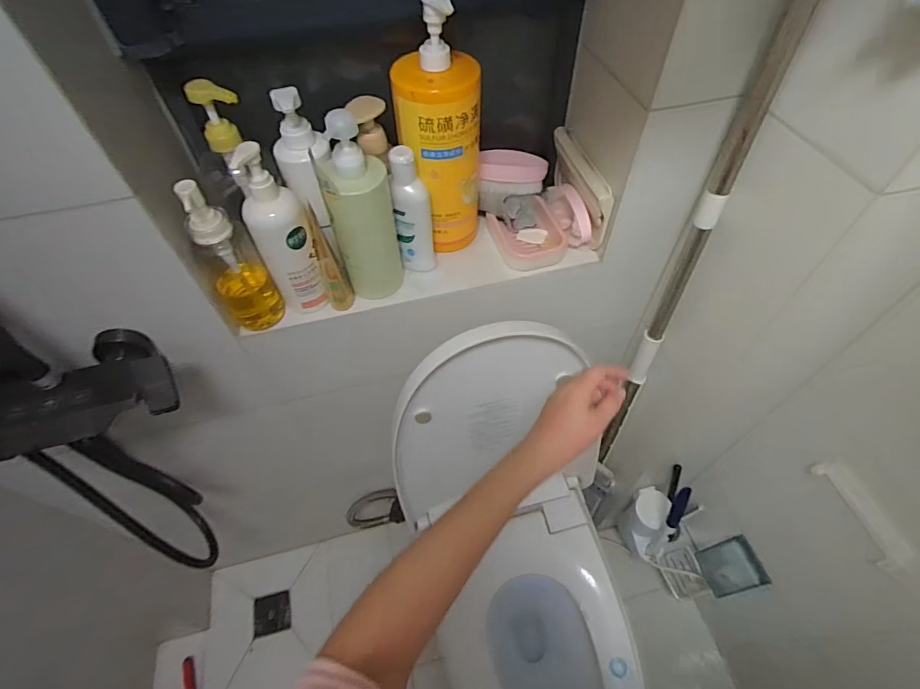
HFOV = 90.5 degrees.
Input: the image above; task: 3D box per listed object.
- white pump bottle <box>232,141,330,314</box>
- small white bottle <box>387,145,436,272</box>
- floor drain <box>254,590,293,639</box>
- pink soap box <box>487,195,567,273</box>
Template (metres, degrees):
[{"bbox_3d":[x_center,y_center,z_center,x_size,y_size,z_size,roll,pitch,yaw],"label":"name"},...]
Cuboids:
[{"bbox_3d":[-0.212,-0.128,0.555,0.067,0.221,0.057,-26,58,-16],"label":"white pump bottle"},{"bbox_3d":[-0.061,-0.173,0.617,0.049,0.178,0.039,-2,55,1],"label":"small white bottle"},{"bbox_3d":[-0.532,0.766,1.298,0.096,0.013,0.097,-3,72,-26],"label":"floor drain"},{"bbox_3d":[0.103,-0.165,0.695,0.099,0.033,0.109,-17,56,-10],"label":"pink soap box"}]

